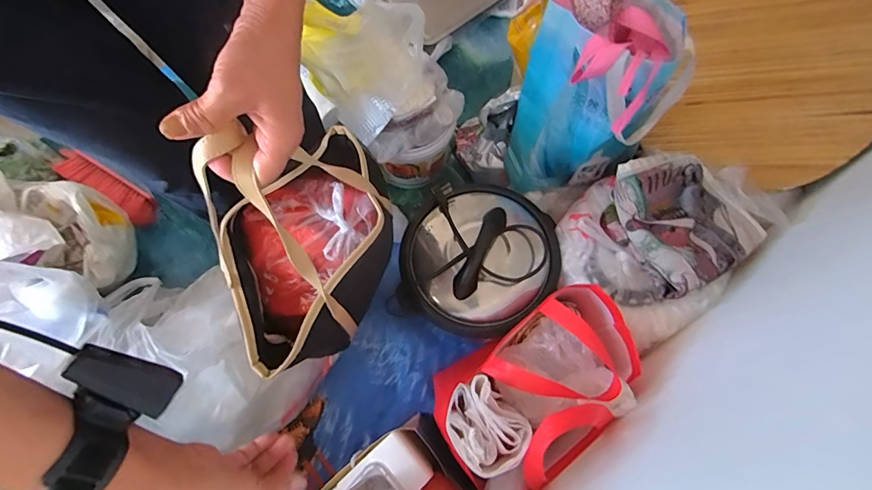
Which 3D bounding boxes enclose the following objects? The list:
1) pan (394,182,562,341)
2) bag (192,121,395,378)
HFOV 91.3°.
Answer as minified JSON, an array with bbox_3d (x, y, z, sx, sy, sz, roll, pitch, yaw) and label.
[{"bbox_3d":[0.073,0.029,0.767,0.263,0.112,0.268,0,73,-1],"label":"pan"},{"bbox_3d":[-0.174,0.011,0.618,0.211,0.279,0.286,-17,74,-6],"label":"bag"}]

